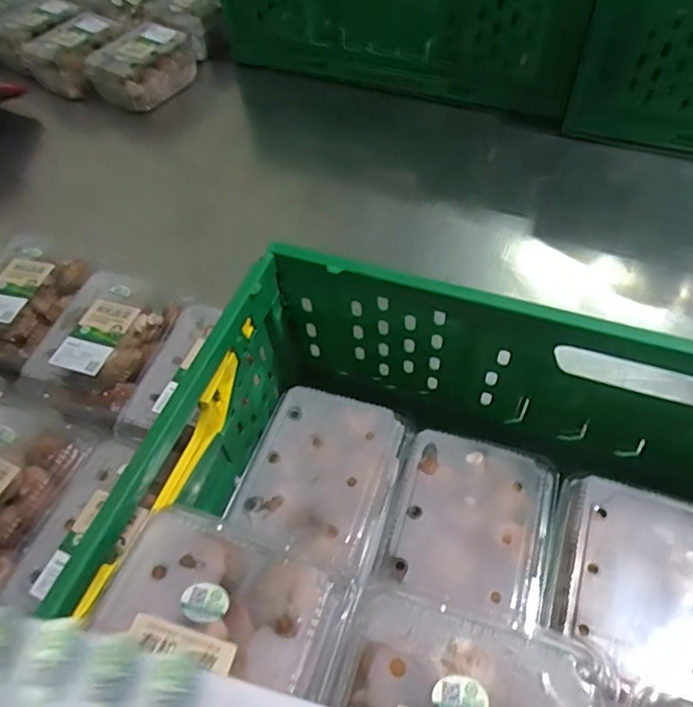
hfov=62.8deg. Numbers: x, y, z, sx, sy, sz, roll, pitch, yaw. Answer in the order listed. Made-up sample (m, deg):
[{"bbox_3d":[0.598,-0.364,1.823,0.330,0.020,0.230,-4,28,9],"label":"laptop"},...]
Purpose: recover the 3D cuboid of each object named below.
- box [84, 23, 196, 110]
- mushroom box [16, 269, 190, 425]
[{"bbox_3d":[-0.335,-0.471,0.944,0.097,0.085,0.167,29,61,23],"label":"box"},{"bbox_3d":[-0.254,-0.007,0.626,0.128,0.070,0.171,16,58,18],"label":"mushroom box"}]

